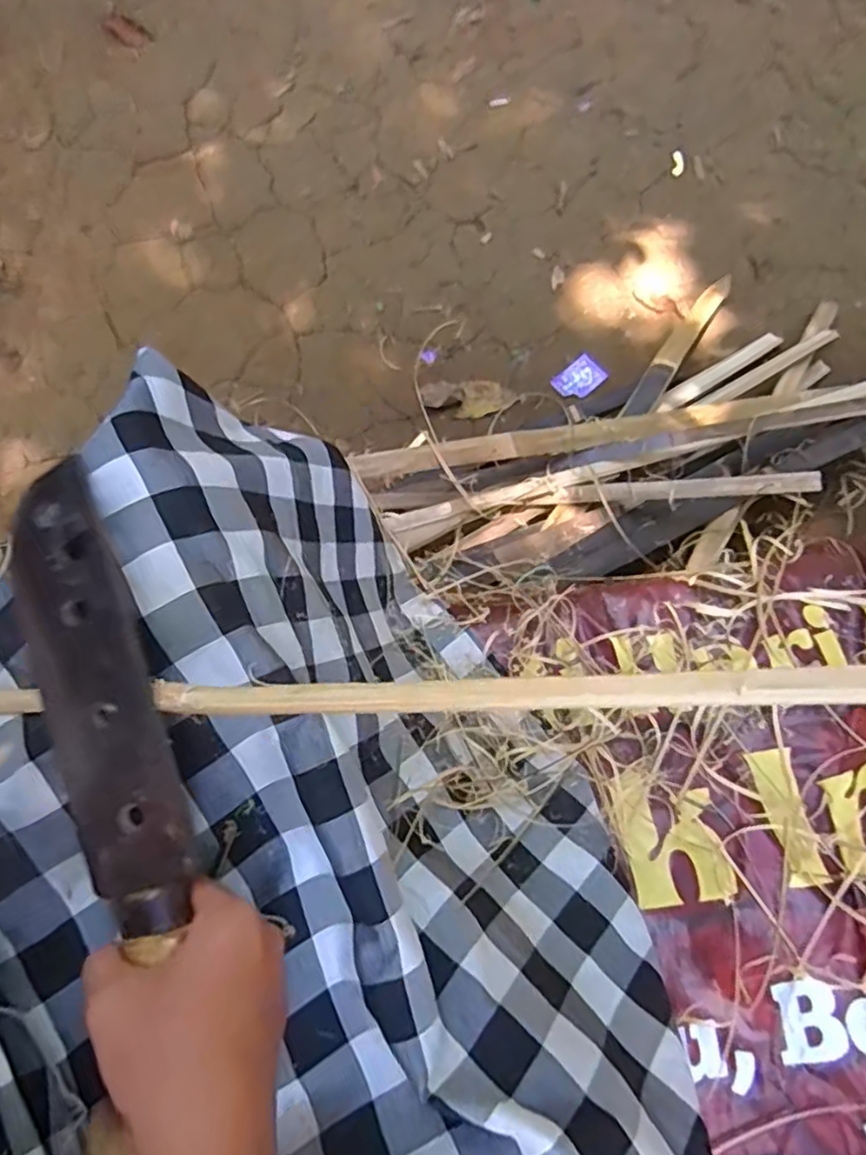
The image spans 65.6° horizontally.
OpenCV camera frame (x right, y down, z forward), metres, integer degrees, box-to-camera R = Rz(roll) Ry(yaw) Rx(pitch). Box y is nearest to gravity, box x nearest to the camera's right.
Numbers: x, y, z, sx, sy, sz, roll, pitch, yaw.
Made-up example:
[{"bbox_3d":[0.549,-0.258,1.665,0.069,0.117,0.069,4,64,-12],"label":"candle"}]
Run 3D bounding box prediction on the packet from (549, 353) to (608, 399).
[{"bbox_3d":[0.246,-0.334,1.129,0.086,0.007,0.059,-41,80,-7],"label":"packet"}]

